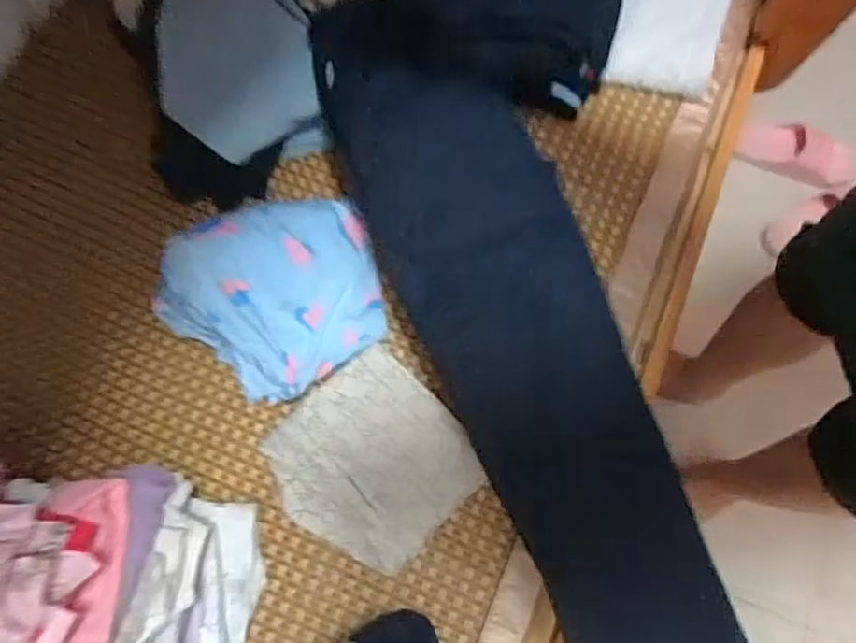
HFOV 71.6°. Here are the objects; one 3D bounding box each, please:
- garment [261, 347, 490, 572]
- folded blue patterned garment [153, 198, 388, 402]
[{"bbox_3d":[-0.060,0.143,0.618,0.190,0.028,0.194,-42,77,-10],"label":"garment"},{"bbox_3d":[-0.166,-0.037,0.659,0.225,0.064,0.211,0,74,1],"label":"folded blue patterned garment"}]

